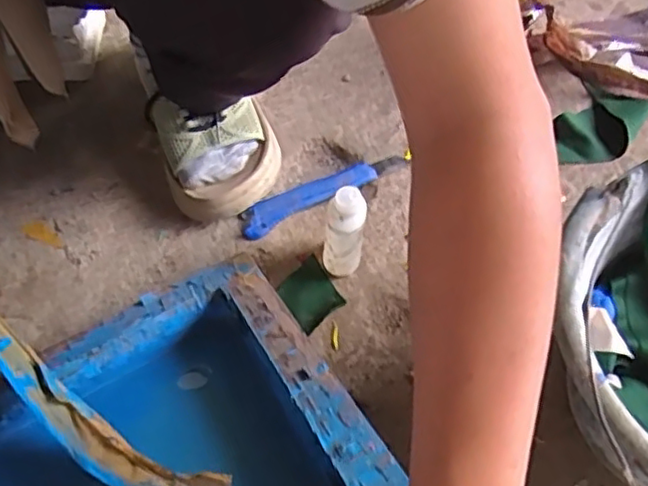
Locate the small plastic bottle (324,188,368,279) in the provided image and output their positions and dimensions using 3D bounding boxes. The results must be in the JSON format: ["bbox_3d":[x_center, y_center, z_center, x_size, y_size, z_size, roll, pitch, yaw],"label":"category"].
[{"bbox_3d":[0.016,-0.006,0.513,0.031,0.096,0.025,-2,59,-1],"label":"small plastic bottle"}]

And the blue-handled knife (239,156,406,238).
[{"bbox_3d":[-0.003,-0.049,0.590,0.163,0.016,0.027,-28,63,-15],"label":"blue-handled knife"}]

